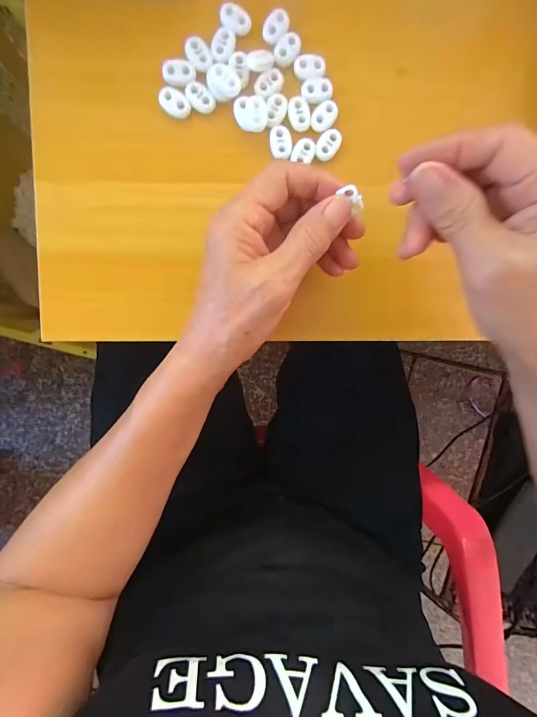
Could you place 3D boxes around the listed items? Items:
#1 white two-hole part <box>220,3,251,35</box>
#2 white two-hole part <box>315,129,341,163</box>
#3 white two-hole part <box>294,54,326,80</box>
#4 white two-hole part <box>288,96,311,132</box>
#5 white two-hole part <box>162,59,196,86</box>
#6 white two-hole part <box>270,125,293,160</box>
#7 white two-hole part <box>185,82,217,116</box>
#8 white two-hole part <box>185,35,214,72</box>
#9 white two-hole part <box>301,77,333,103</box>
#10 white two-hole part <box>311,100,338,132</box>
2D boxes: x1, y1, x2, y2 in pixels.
[{"bbox_3d":[-0.023,-0.233,0.238,0.021,0.004,0.015,29,91,-7],"label":"white two-hole part"},{"bbox_3d":[0.043,-0.155,0.251,0.015,0.004,0.022,38,90,-7],"label":"white two-hole part"},{"bbox_3d":[0.030,-0.206,0.246,0.021,0.004,0.015,-6,95,-5],"label":"white two-hole part"},{"bbox_3d":[0.022,-0.175,0.247,0.015,0.004,0.023,-12,95,-4],"label":"white two-hole part"},{"bbox_3d":[-0.061,-0.196,0.239,0.022,0.004,0.017,0,94,-5],"label":"white two-hole part"},{"bbox_3d":[0.009,-0.155,0.251,0.016,0.004,0.022,-5,95,-5],"label":"white two-hole part"},{"bbox_3d":[-0.048,-0.182,0.245,0.016,0.005,0.021,-43,97,-1],"label":"white two-hole part"},{"bbox_3d":[-0.048,-0.210,0.239,0.016,0.004,0.023,-36,97,-2],"label":"white two-hole part"},{"bbox_3d":[0.035,-0.191,0.247,0.022,0.004,0.016,-6,95,-5],"label":"white two-hole part"},{"bbox_3d":[0.040,-0.174,0.249,0.016,0.004,0.023,34,91,-7],"label":"white two-hole part"}]

